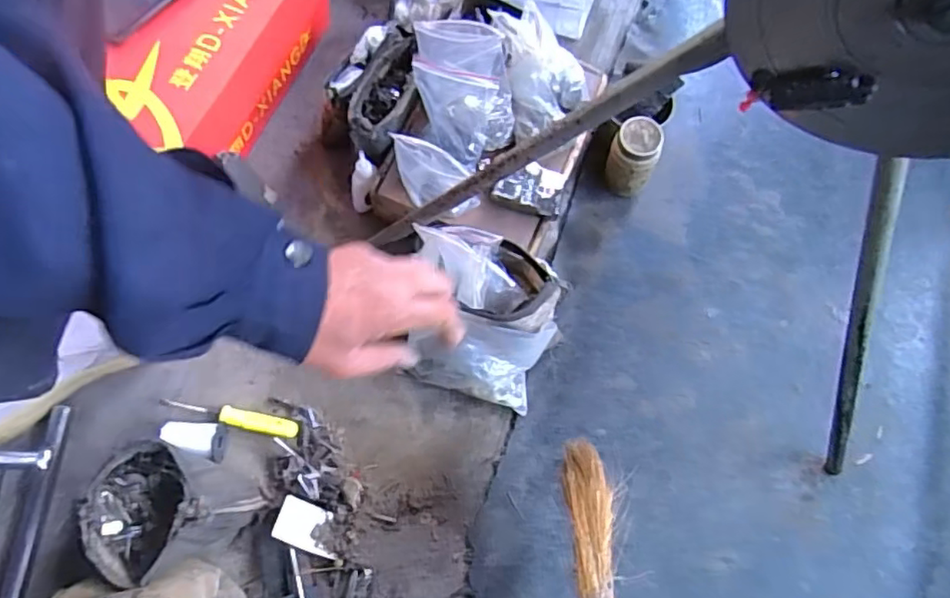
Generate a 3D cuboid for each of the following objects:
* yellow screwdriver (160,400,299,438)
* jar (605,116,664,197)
[{"bbox_3d":[-0.237,0.113,0.583,0.129,0.020,0.017,12,72,3],"label":"yellow screwdriver"},{"bbox_3d":[0.171,-0.154,0.668,0.050,0.094,0.049,2,71,-5],"label":"jar"}]

